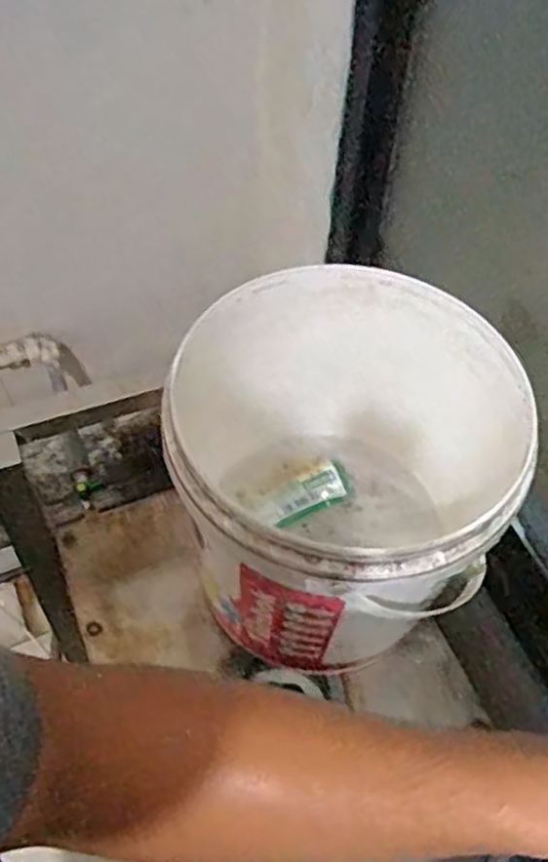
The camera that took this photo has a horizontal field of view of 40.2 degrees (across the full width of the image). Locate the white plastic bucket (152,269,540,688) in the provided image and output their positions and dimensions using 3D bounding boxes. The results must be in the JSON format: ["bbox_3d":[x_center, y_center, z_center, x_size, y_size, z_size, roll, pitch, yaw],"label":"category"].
[{"bbox_3d":[0.061,0.050,0.736,0.298,0.280,0.304,1,56,-2],"label":"white plastic bucket"}]

